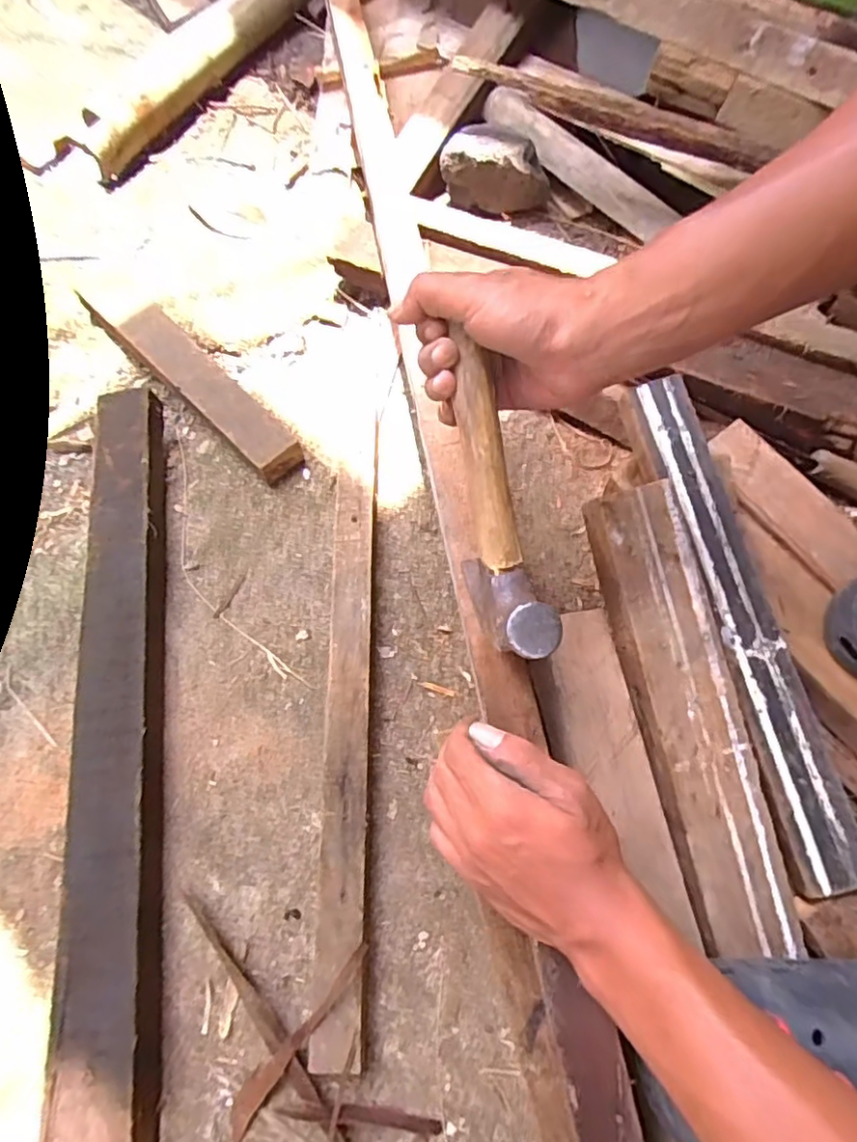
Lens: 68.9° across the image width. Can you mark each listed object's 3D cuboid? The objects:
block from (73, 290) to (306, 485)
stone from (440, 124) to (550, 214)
[{"bbox_3d":[-0.241,-0.200,0.640,0.055,0.035,0.310,-41,71,-15],"label":"block"},{"bbox_3d":[0.078,-0.465,0.718,0.124,0.067,0.052,12,67,7],"label":"stone"}]

